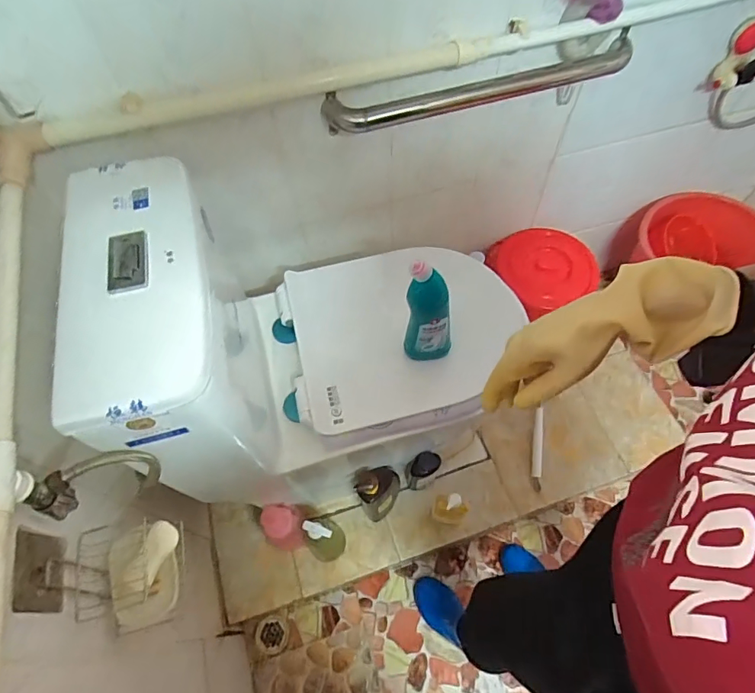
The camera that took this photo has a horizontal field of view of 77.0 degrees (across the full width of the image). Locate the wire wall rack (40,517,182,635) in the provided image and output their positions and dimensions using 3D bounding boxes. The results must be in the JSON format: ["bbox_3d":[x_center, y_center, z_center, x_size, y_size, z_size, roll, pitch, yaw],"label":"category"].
[{"bbox_3d":[-0.312,0.282,0.594,0.097,0.139,0.120,-11,61,-5],"label":"wire wall rack"}]

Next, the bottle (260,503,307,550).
[{"bbox_3d":[-0.197,0.394,1.044,0.076,0.243,0.080,-9,61,-4],"label":"bottle"}]

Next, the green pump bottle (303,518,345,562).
[{"bbox_3d":[-0.113,0.406,1.029,0.069,0.243,0.089,8,61,6],"label":"green pump bottle"}]

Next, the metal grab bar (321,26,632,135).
[{"bbox_3d":[0.192,-0.448,0.819,0.581,0.059,0.055,-18,62,-9],"label":"metal grab bar"}]

